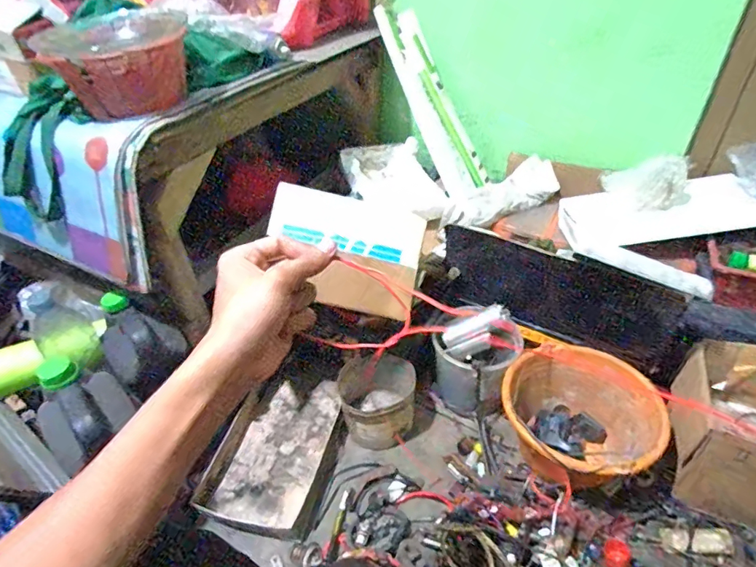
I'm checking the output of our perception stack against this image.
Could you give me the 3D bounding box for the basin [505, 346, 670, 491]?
[{"bbox_3d":[0.348,0.244,0.816,0.242,0.156,0.245,-1,40,1],"label":"basin"}]

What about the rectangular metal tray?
[{"bbox_3d":[-0.186,0.323,0.883,0.222,0.094,0.307,9,41,13],"label":"rectangular metal tray"}]

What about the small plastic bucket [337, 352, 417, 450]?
[{"bbox_3d":[-0.006,0.238,0.912,0.151,0.113,0.166,-1,40,1],"label":"small plastic bucket"}]

